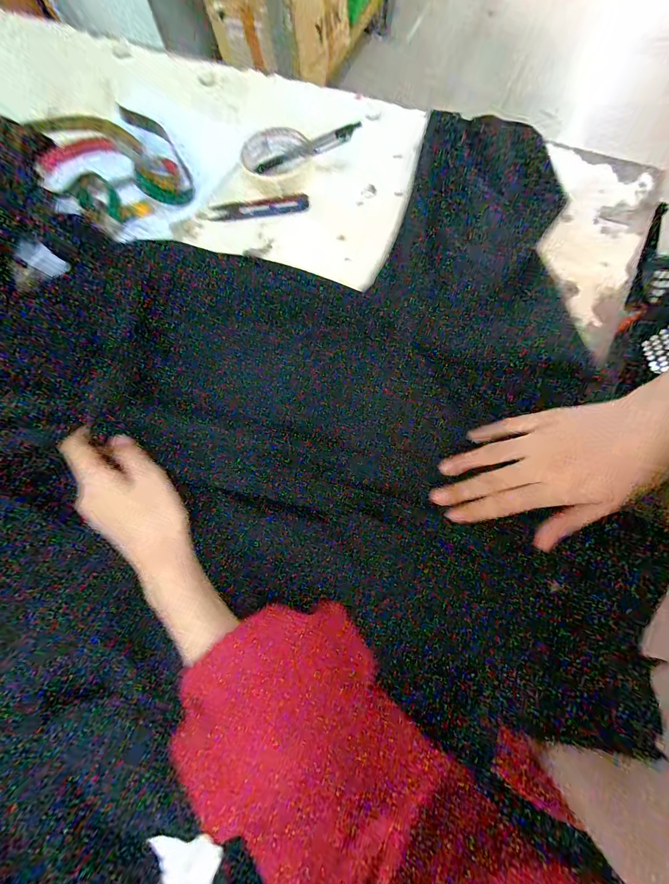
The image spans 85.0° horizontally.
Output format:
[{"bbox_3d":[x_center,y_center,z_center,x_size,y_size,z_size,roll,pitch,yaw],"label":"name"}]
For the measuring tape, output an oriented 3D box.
[{"bbox_3d":[-0.281,-0.353,0.455,0.161,0.023,0.202,-23,71,-4],"label":"measuring tape"}]

